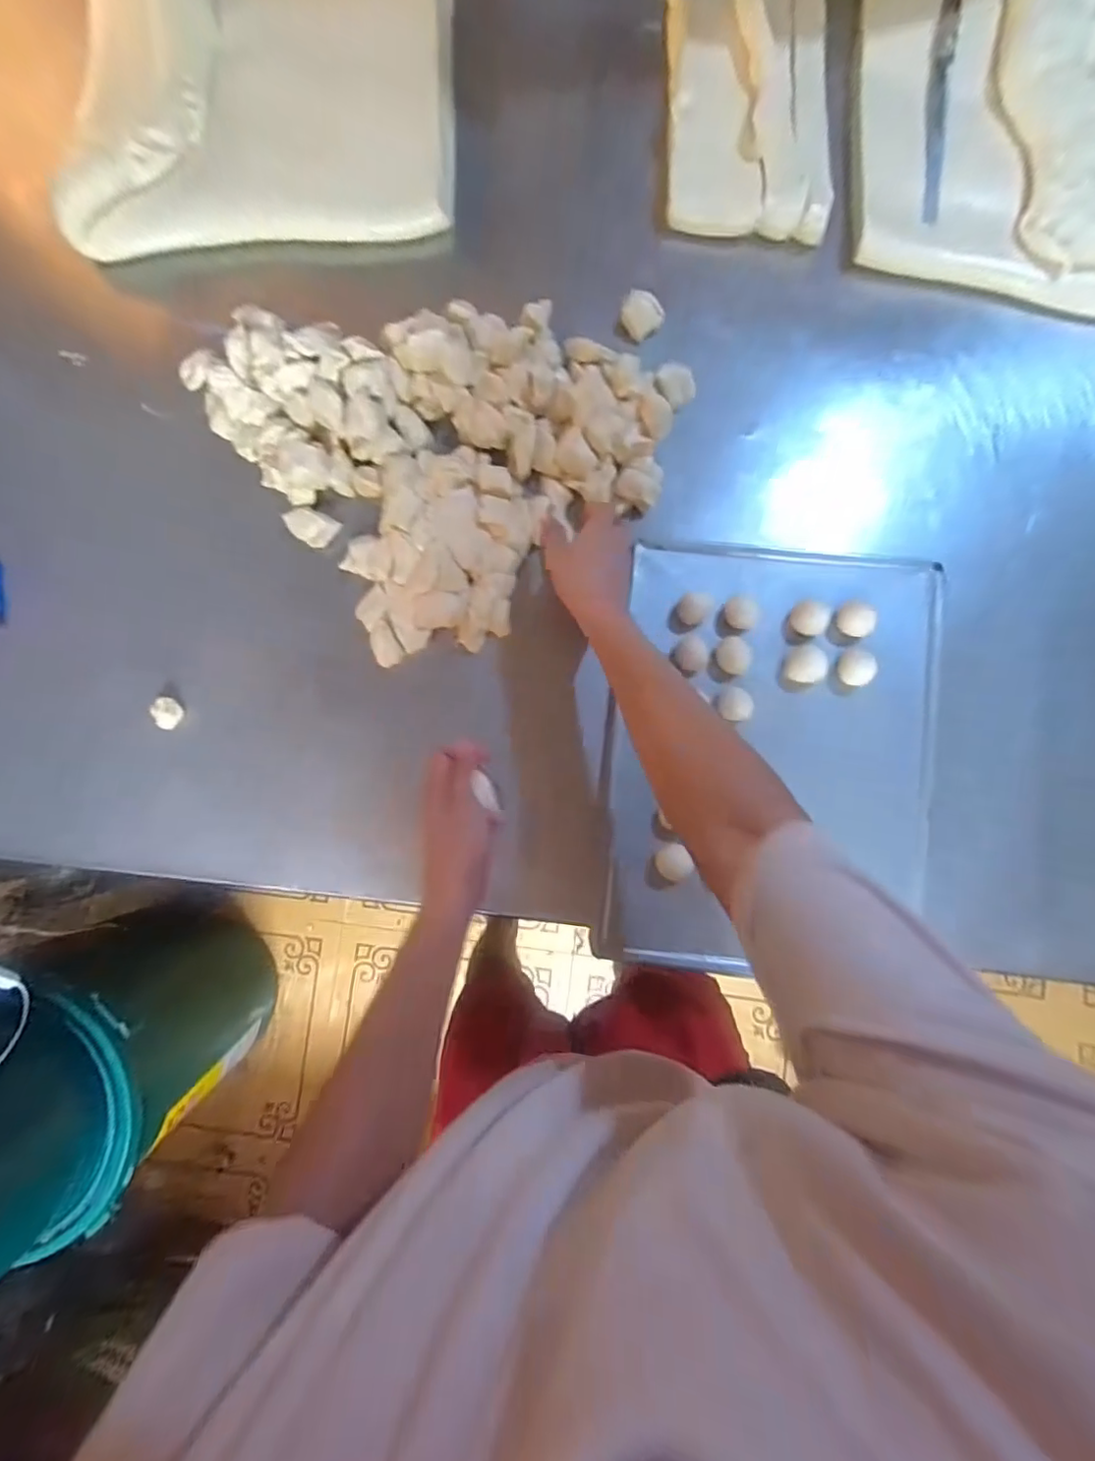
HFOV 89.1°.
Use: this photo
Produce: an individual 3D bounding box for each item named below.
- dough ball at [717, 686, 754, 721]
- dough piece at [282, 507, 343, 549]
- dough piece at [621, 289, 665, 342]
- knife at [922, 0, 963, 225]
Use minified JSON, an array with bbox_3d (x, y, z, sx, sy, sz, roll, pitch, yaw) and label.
[{"bbox_3d":[0.194,-0.027,0.575,0.034,0.021,0.034,0,87,2],"label":"dough ball"},{"bbox_3d":[-0.263,-0.226,0.616,0.053,0.011,0.040,31,95,-22],"label":"dough piece"},{"bbox_3d":[0.104,-0.454,0.608,0.042,0.028,0.035,32,89,3],"label":"dough piece"},{"bbox_3d":[0.417,-0.675,0.587,0.020,0.015,0.281,9,88,3],"label":"knife"}]

